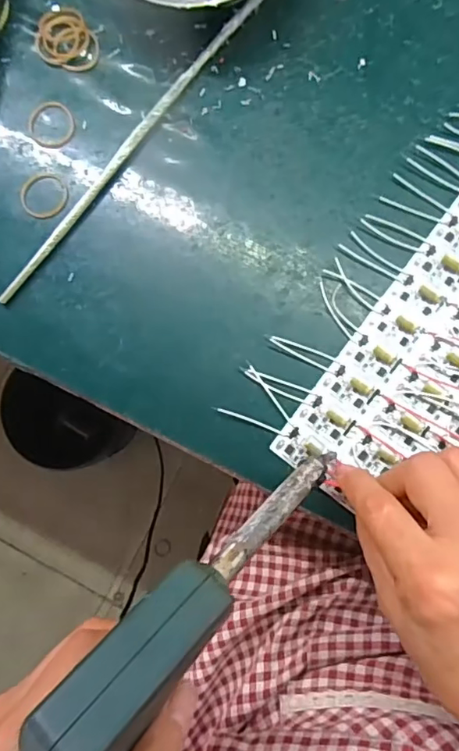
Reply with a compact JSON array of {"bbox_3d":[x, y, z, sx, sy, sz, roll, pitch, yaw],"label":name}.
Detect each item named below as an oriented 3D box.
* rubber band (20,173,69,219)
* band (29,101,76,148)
[{"bbox_3d":[-0.115,-0.111,0.328,0.031,0.004,0.029,1,83,3],"label":"rubber band"},{"bbox_3d":[-0.113,-0.159,0.334,0.029,0.005,0.035,-16,82,1],"label":"band"}]

